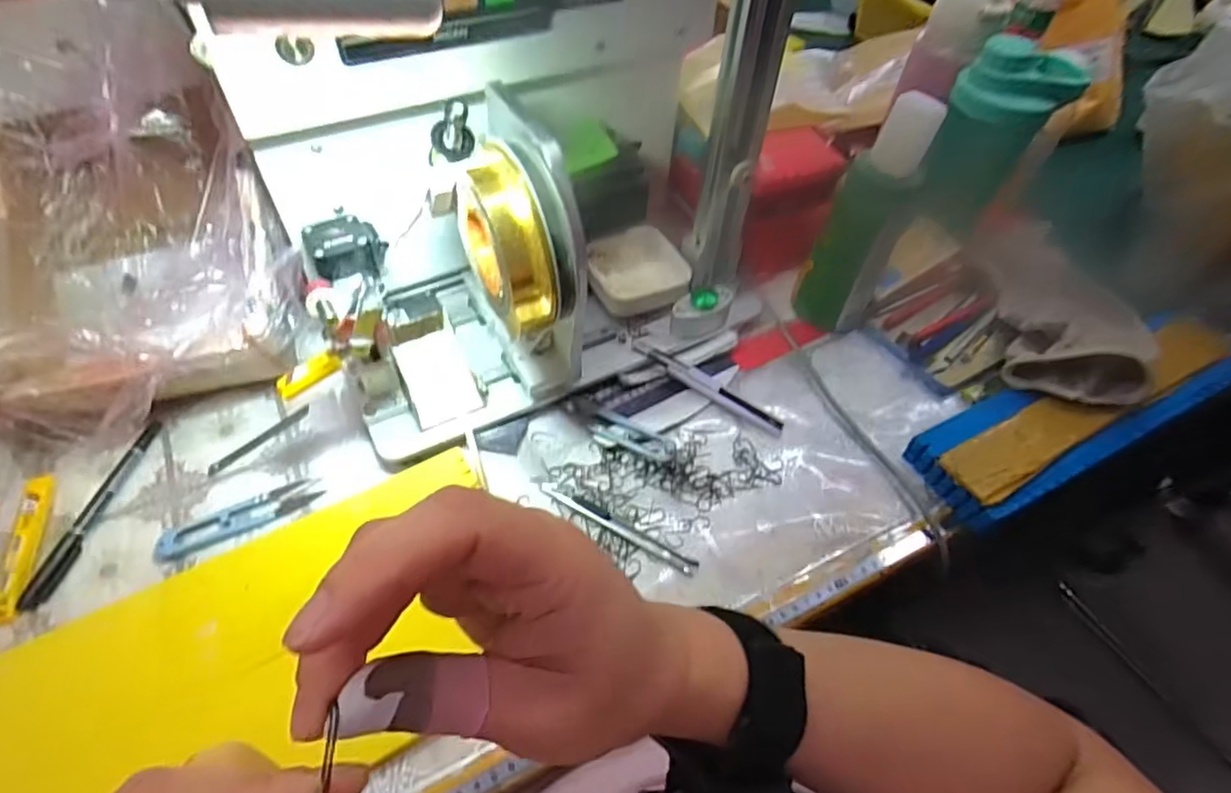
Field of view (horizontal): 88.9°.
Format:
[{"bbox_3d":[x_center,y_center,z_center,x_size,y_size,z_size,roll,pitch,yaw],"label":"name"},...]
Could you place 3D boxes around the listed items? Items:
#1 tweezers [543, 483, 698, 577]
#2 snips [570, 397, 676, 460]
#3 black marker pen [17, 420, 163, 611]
[{"bbox_3d":[0.002,0.090,0.440,0.120,0.004,0.012,27,54,18],"label":"tweezers"},{"bbox_3d":[0.002,0.027,0.483,0.095,0.019,0.020,28,54,18],"label":"snips"},{"bbox_3d":[-0.351,0.074,0.422,0.015,0.009,0.137,6,50,2],"label":"black marker pen"}]

